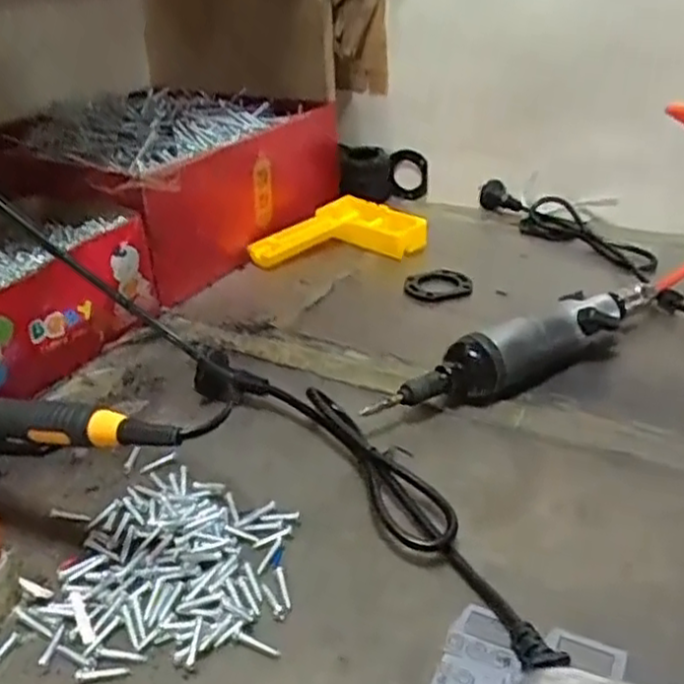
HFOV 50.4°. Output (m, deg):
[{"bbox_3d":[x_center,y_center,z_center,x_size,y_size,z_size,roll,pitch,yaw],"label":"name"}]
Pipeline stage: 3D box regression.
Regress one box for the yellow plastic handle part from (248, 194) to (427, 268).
[{"bbox_3d":[-0.007,-0.114,0.725,0.167,0.029,0.094,-6,30,-7],"label":"yellow plastic handle part"}]

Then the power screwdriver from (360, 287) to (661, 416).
[{"bbox_3d":[0.131,0.003,0.494,0.260,0.042,0.034,-20,34,-28],"label":"power screwdriver"}]

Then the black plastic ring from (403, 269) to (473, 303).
[{"bbox_3d":[0.083,-0.048,0.631,0.057,0.010,0.057,0,30,4],"label":"black plastic ring"}]

